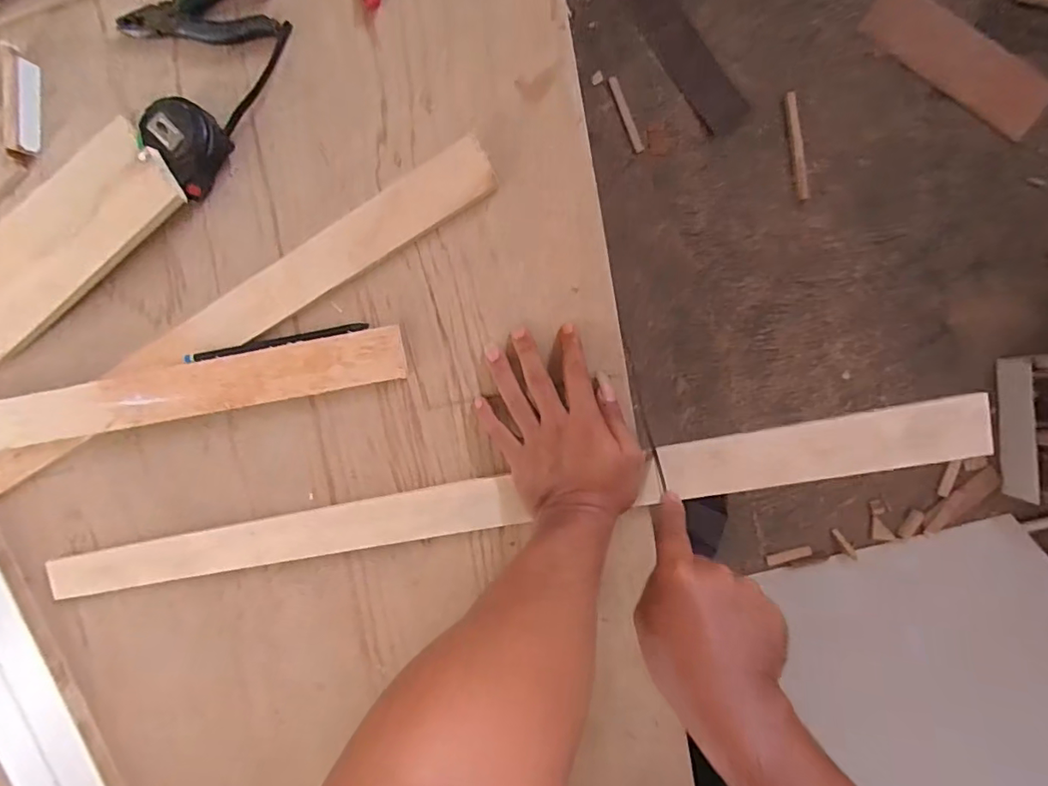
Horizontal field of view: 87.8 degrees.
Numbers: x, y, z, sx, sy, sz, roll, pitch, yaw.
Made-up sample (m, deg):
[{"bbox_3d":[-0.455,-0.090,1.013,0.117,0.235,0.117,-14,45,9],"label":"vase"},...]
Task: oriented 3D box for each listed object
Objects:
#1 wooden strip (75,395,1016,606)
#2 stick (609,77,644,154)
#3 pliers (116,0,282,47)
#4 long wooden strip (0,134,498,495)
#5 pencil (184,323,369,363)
[{"bbox_3d":[-0.042,0.102,0.485,0.841,0.018,0.047,-11,95,7],"label":"wooden strip"},{"bbox_3d":[0.219,-0.597,1.171,0.017,0.015,0.170,-22,93,6],"label":"stick"},{"bbox_3d":[-0.284,-0.332,0.474,0.138,0.018,0.050,-5,95,5],"label":"pliers"},{"bbox_3d":[-0.281,-0.058,0.497,0.576,0.013,0.053,-30,92,7],"label":"long wooden strip"},{"bbox_3d":[-0.221,-0.046,0.488,0.167,0.013,0.008,-10,95,5],"label":"pencil"}]

